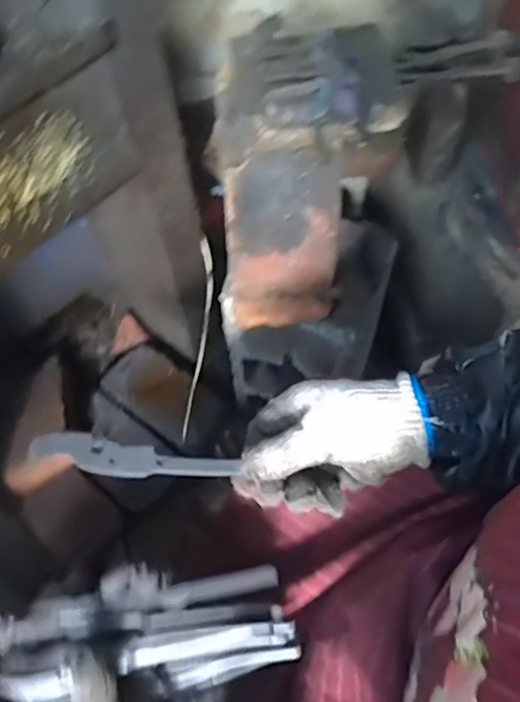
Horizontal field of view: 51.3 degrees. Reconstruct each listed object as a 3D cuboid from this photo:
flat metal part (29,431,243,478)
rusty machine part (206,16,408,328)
[{"bbox_3d":[-0.086,0.074,0.369,0.134,0.006,0.024,11,64,-1],"label":"flat metal part"},{"bbox_3d":[0.042,-0.203,0.642,0.212,0.155,0.351,6,87,7],"label":"rusty machine part"}]

